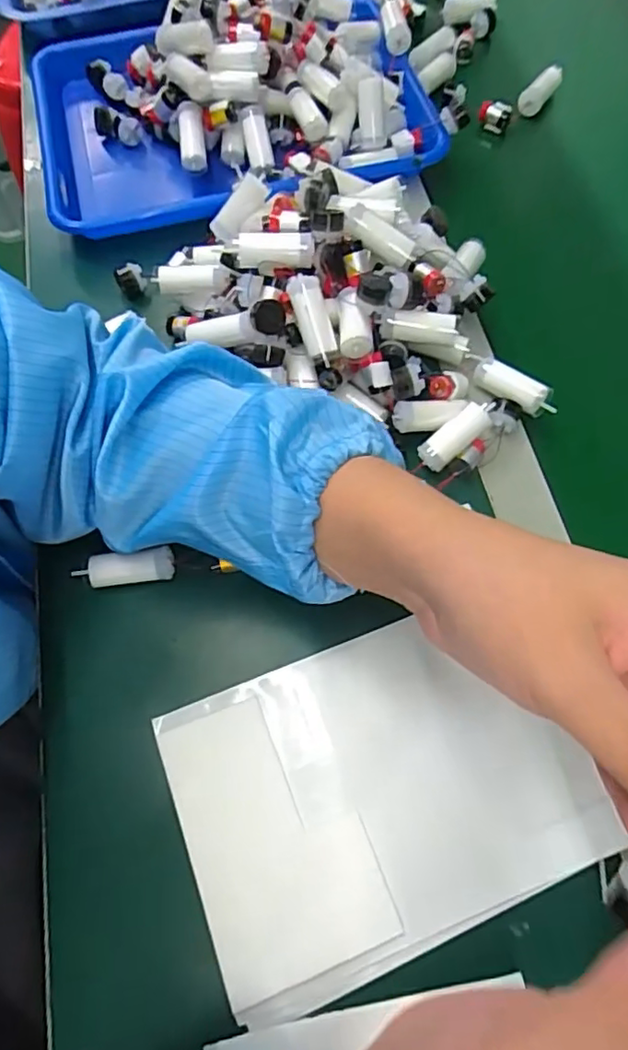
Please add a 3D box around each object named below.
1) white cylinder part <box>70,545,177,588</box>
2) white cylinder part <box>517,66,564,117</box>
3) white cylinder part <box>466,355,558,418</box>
[{"bbox_3d":[-0.116,0.027,0.365,0.059,0.014,0.016,-4,67,0],"label":"white cylinder part"},{"bbox_3d":[0.211,-0.402,0.555,0.020,0.018,0.063,32,71,14],"label":"white cylinder part"},{"bbox_3d":[0.133,-0.096,0.408,0.068,0.020,0.017,36,72,15],"label":"white cylinder part"}]

